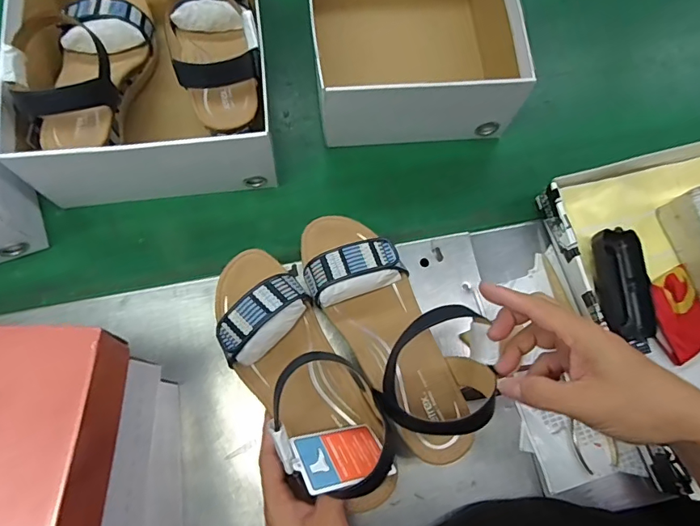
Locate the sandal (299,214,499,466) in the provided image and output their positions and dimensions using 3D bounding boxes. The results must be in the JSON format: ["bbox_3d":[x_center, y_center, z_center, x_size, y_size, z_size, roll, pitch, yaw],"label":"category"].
[{"bbox_3d":[0.037,0.048,0.400,0.095,0.063,0.226,-29,64,-12],"label":"sandal"}]

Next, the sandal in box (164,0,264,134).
[{"bbox_3d":[-0.142,-0.238,0.480,0.087,0.094,0.236,-14,72,-7],"label":"sandal in box"}]

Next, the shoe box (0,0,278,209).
[{"bbox_3d":[-0.216,-0.234,0.499,0.243,0.132,0.318,-8,72,-5],"label":"shoe box"}]

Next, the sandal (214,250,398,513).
[{"bbox_3d":[-0.047,0.085,0.382,0.084,0.069,0.229,-31,57,-12],"label":"sandal"}]

